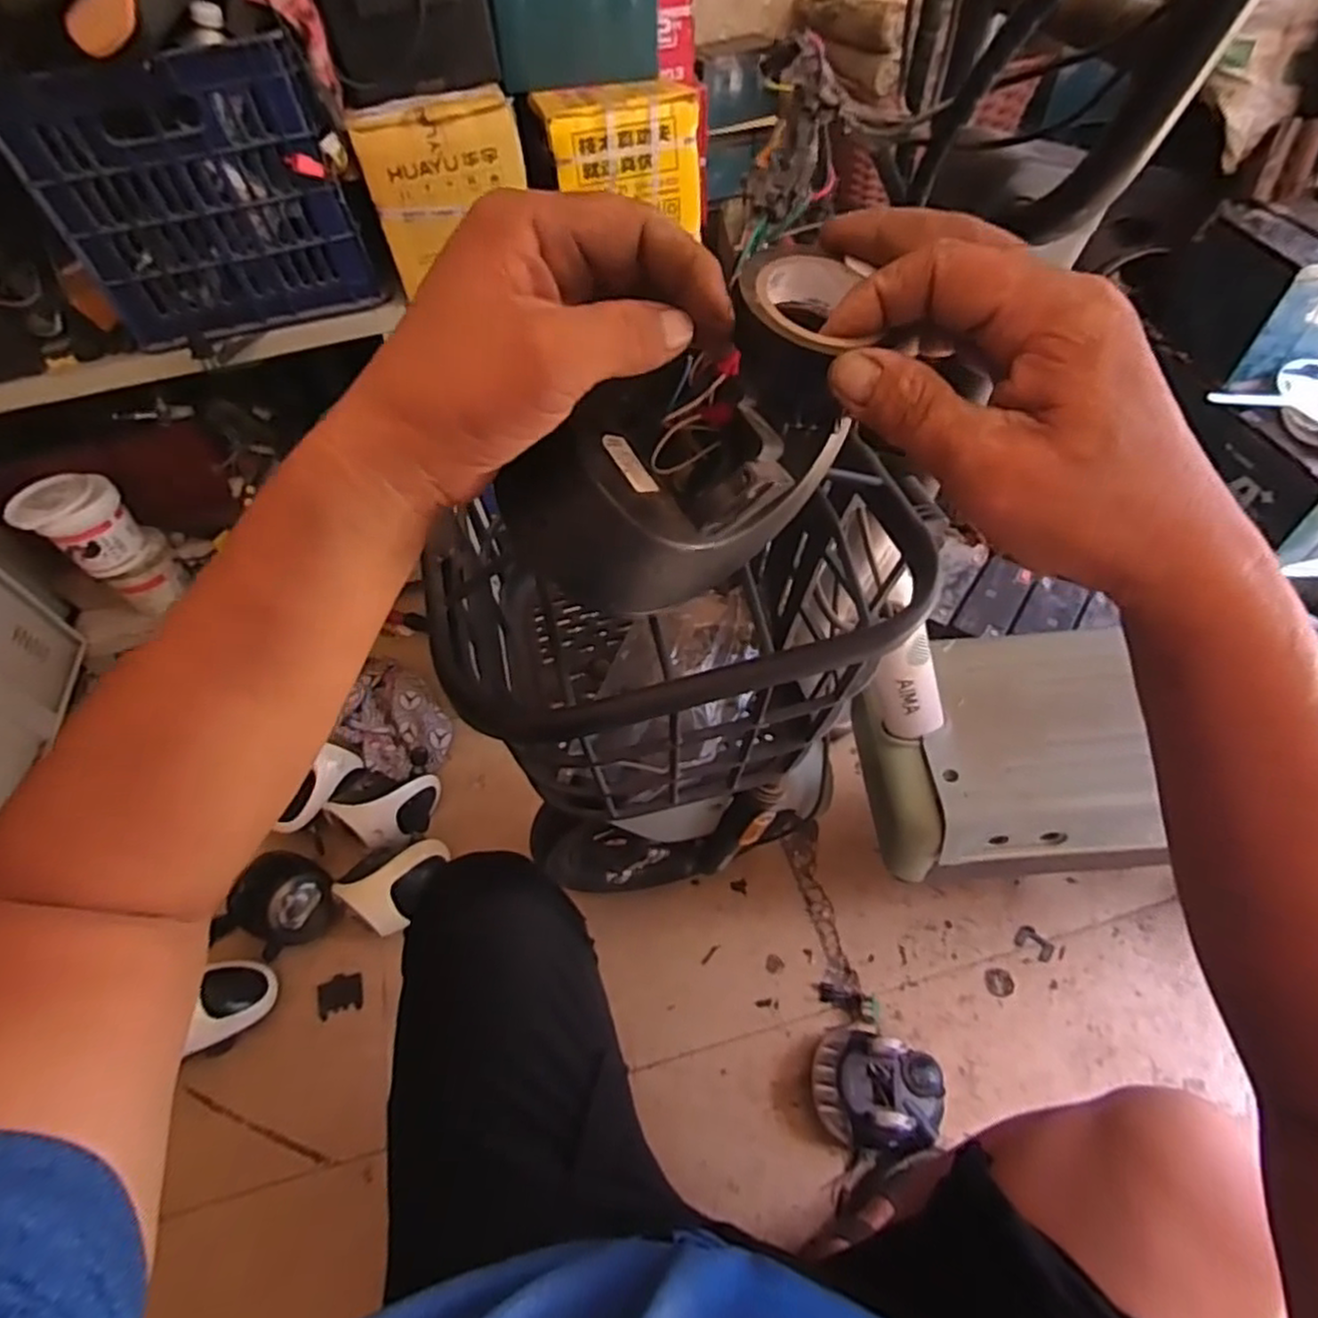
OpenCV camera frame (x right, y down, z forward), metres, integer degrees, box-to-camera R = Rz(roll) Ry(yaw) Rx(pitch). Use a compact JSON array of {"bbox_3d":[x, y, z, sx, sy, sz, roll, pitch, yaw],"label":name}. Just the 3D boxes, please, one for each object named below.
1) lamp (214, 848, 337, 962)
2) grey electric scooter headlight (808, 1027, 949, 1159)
[{"bbox_3d":[-0.534,0.346,0.977,0.124,0.071,0.133,-2,54,3],"label":"lamp"},{"bbox_3d":[0.258,0.509,0.819,0.145,0.075,0.119,15,57,15],"label":"grey electric scooter headlight"}]

